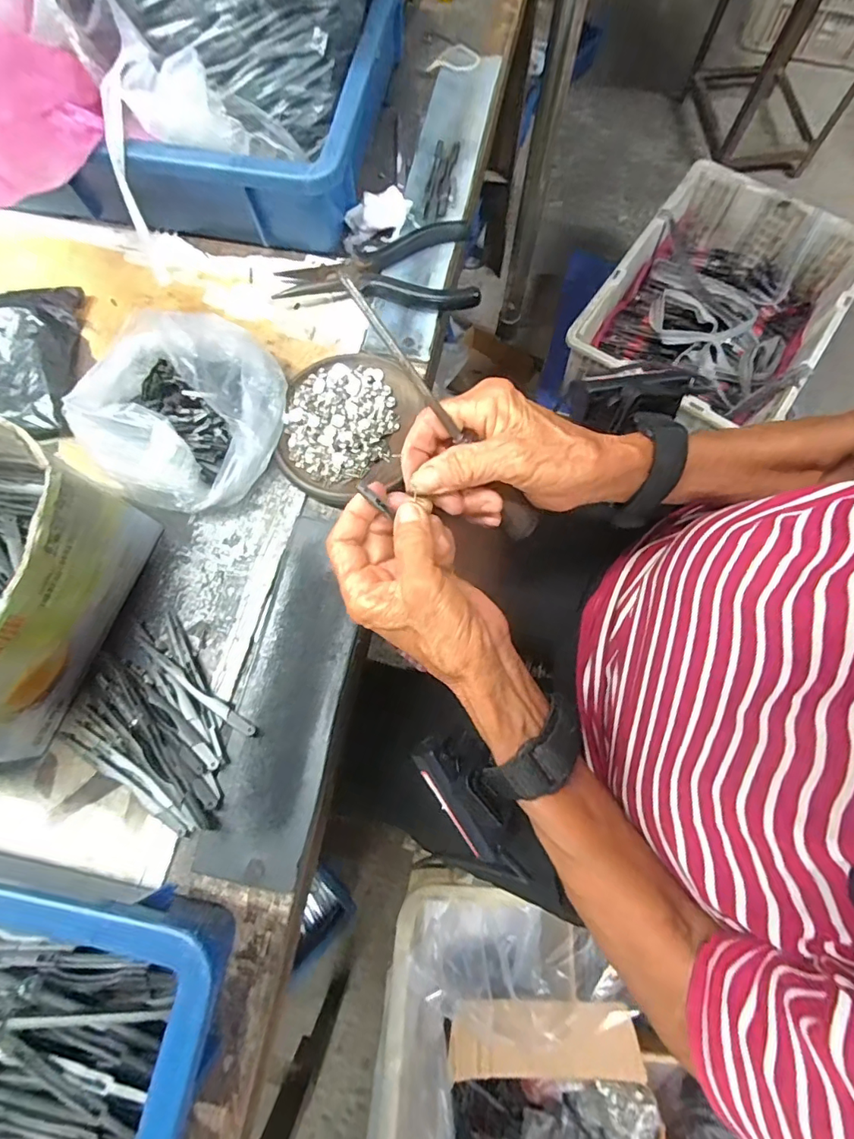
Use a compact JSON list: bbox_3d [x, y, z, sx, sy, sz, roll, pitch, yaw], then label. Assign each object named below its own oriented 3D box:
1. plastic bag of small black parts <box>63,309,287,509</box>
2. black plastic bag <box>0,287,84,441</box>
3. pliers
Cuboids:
[{"bbox_3d":[-0.155,-0.105,0.332,0.111,0.054,0.129,21,75,7],"label":"plastic bag of small black parts"},{"bbox_3d":[-0.310,-0.156,0.370,0.088,0.026,0.129,-8,74,-1],"label":"black plastic bag"},{"bbox_3d":[-0.036,-0.238,0.385,0.153,0.019,0.079,7,74,3],"label":"pliers"}]

